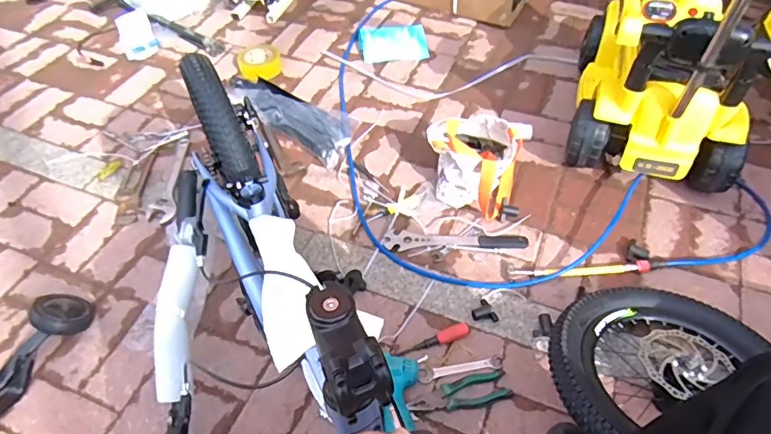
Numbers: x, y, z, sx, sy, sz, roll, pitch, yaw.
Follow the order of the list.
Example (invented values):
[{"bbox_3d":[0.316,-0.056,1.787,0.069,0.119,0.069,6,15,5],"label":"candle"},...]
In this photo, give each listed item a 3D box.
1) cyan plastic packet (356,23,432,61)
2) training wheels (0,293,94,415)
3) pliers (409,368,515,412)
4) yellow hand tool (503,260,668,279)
[{"bbox_3d":[0.025,-0.556,1.628,0.216,0.016,0.148,-5,66,0],"label":"cyan plastic packet"},{"bbox_3d":[-0.676,0.298,0.894,0.118,0.070,0.385,11,51,13],"label":"training wheels"},{"bbox_3d":[0.130,0.309,0.890,0.181,0.024,0.054,-11,50,-6],"label":"pliers"},{"bbox_3d":[0.421,0.108,1.057,0.318,0.020,0.029,-3,50,1],"label":"yellow hand tool"}]

